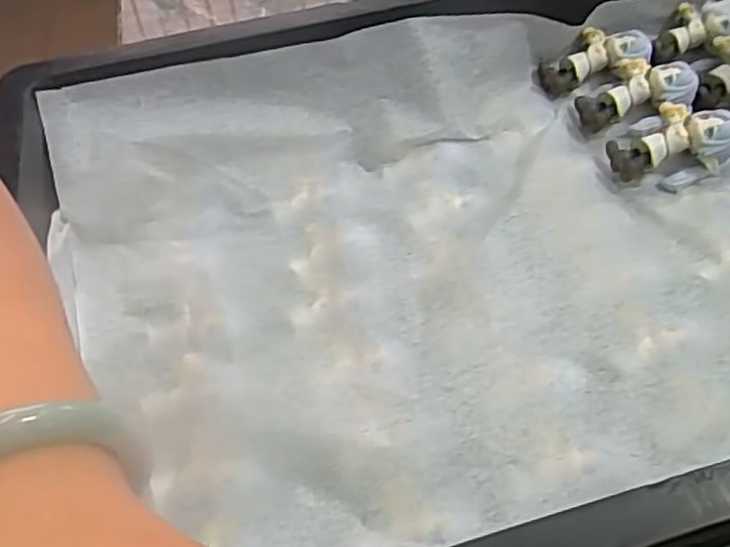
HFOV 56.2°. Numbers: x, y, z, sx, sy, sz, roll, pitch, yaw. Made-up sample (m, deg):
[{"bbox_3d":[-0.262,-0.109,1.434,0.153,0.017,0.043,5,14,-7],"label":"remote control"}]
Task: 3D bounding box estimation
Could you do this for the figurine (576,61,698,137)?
[{"bbox_3d":[0.149,-0.099,0.377,0.062,0.020,0.029,-20,53,13],"label":"figurine"}]

